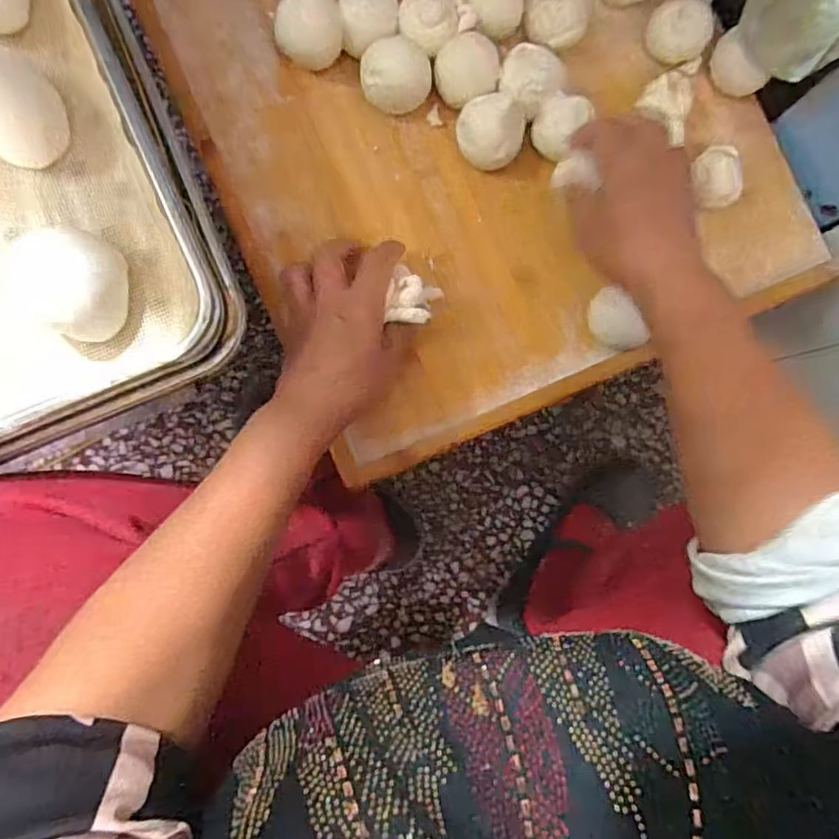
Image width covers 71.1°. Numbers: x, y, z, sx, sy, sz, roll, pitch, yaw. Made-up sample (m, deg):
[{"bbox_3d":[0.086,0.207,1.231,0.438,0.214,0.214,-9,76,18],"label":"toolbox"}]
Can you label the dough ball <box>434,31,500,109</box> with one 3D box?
[{"bbox_3d":[0.034,-0.257,0.441,0.047,0.033,0.047,9,86,-4],"label":"dough ball"}]

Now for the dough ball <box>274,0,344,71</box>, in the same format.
[{"bbox_3d":[-0.080,-0.278,0.434,0.049,0.045,0.043,-1,86,-4],"label":"dough ball"}]

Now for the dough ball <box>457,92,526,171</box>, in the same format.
[{"bbox_3d":[0.053,-0.213,0.440,0.051,0.041,0.042,16,85,-3],"label":"dough ball"}]

